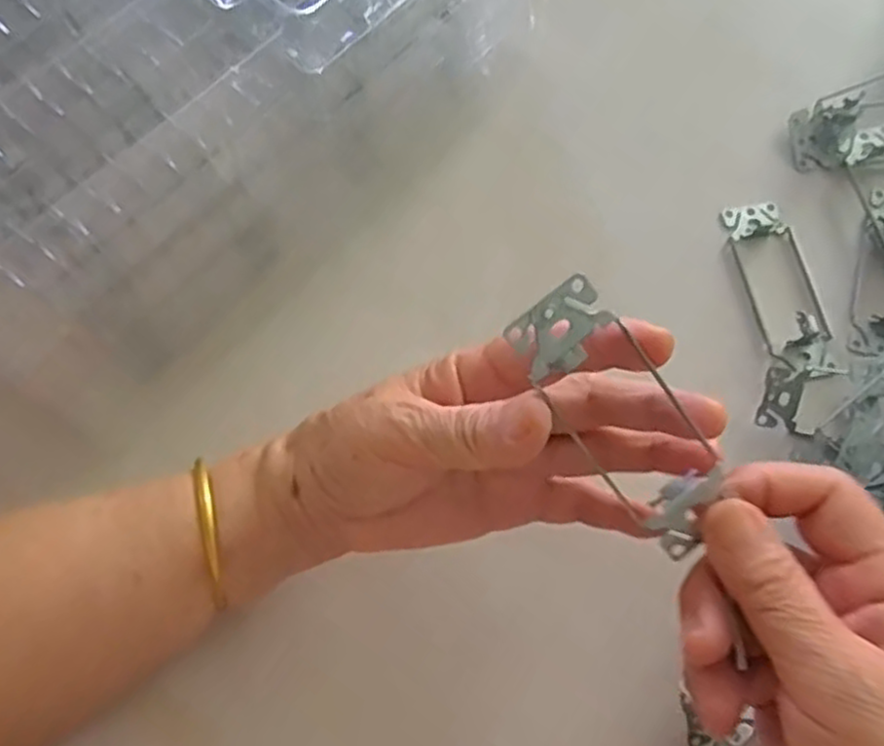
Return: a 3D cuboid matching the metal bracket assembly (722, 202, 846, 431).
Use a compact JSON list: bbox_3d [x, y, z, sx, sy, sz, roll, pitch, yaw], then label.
[{"bbox_3d":[0.187,-0.036,0.395,0.048,0.021,0.129,-1,72,-2],"label":"metal bracket assembly"}]

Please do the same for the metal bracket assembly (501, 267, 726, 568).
[{"bbox_3d":[0.065,0.016,0.253,0.033,0.009,0.106,-41,105,-10],"label":"metal bracket assembly"}]

